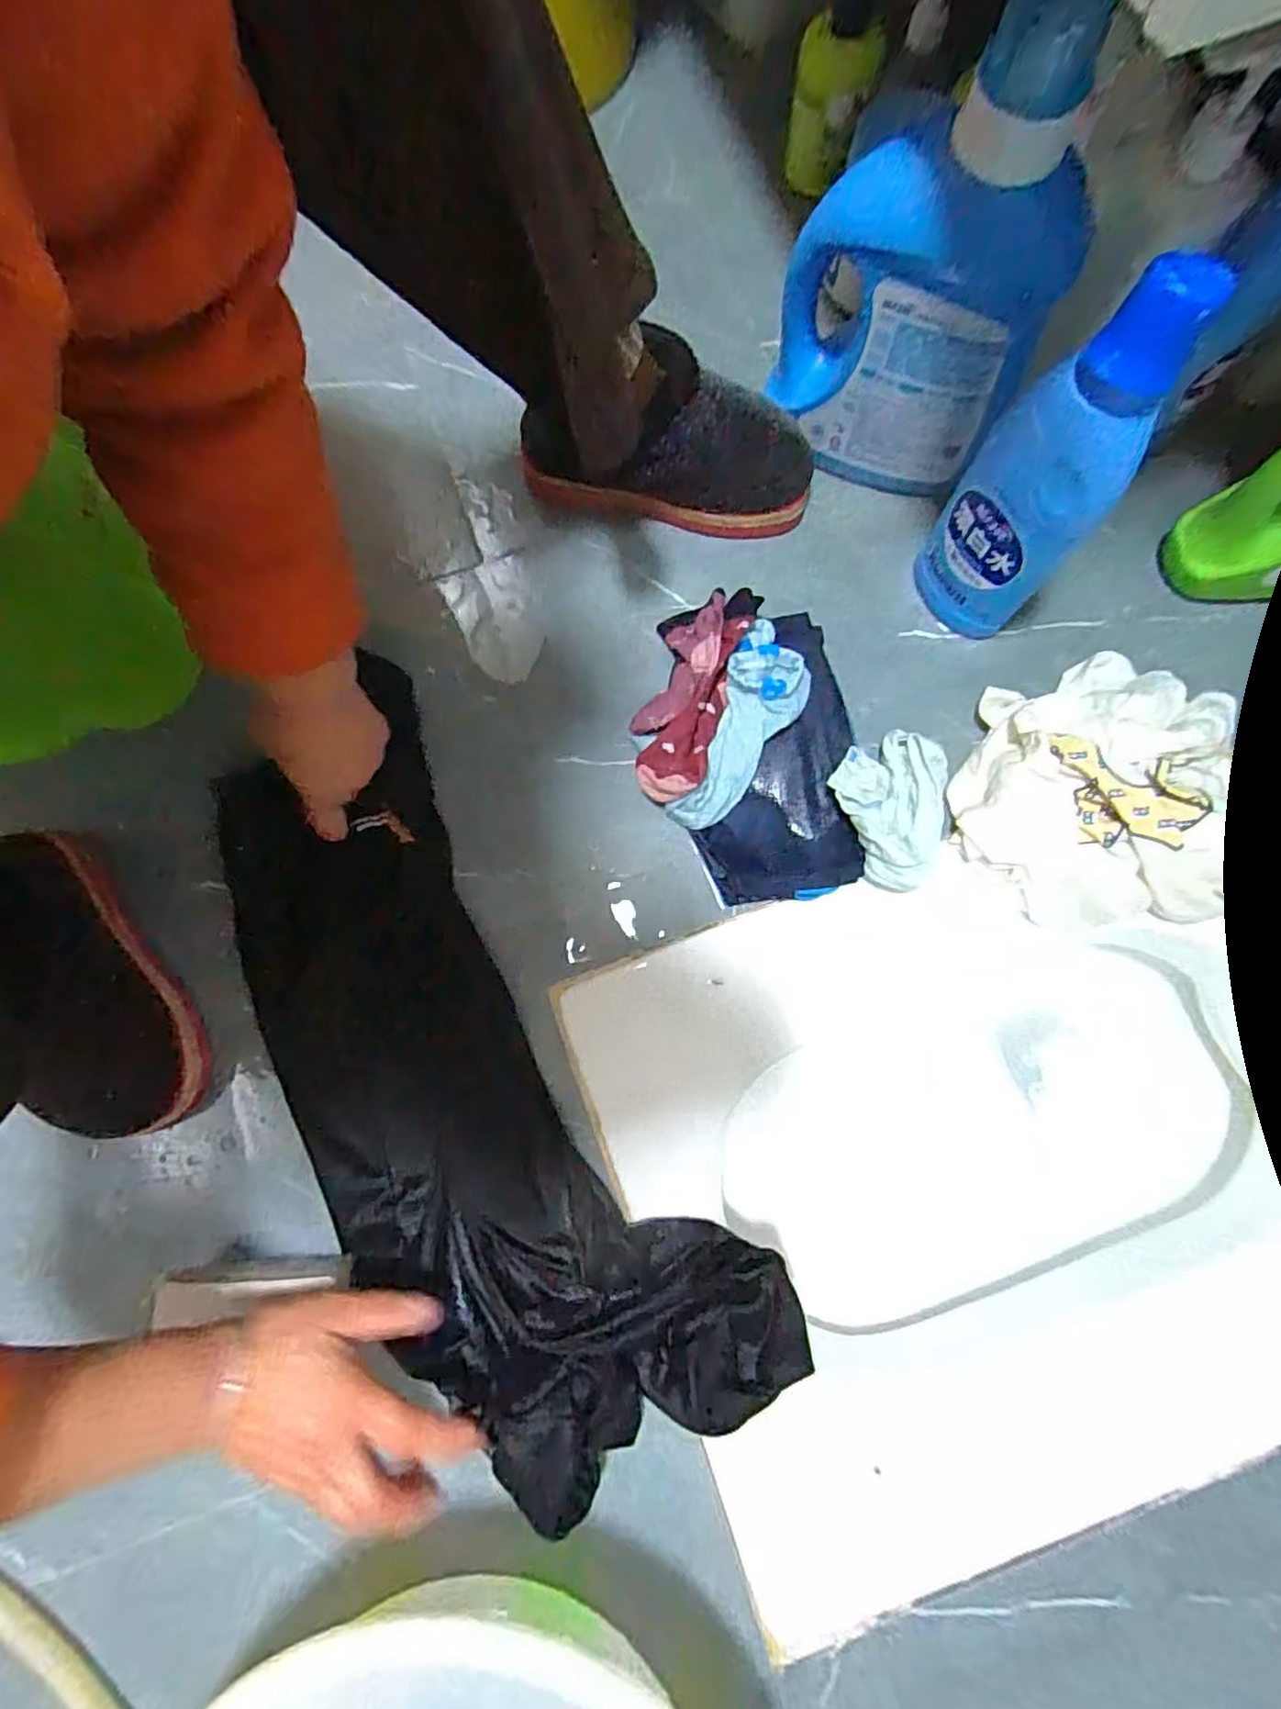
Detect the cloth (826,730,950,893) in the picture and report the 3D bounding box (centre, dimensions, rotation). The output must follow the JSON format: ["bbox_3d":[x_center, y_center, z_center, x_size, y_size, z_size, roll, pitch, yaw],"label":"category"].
[{"bbox_3d":[0.190,-0.034,0.494,0.087,0.037,0.110,-20,78,-2],"label":"cloth"}]

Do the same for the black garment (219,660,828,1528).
[{"bbox_3d":[-0.143,0.149,0.491,0.237,0.063,0.571,-35,74,-6],"label":"black garment"}]

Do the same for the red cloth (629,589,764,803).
[{"bbox_3d":[0.030,-0.114,0.514,0.067,0.049,0.150,18,79,6],"label":"red cloth"}]

